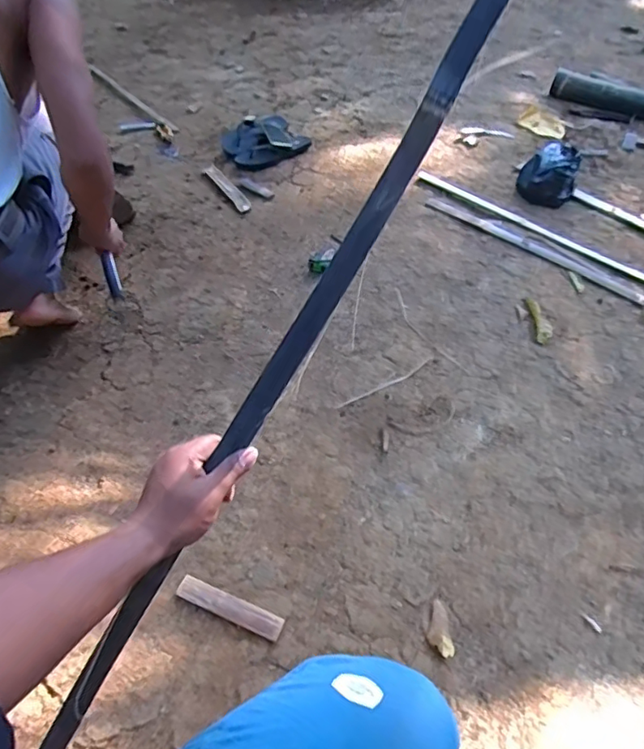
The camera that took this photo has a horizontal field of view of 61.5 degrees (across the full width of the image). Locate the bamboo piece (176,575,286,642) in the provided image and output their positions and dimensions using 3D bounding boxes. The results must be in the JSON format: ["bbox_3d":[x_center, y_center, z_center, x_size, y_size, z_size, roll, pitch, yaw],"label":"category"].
[{"bbox_3d":[-0.141,0.356,0.830,0.172,0.014,0.036,20,50,13],"label":"bamboo piece"}]

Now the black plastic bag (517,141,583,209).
[{"bbox_3d":[0.702,-0.624,1.671,0.166,0.110,0.193,19,50,13],"label":"black plastic bag"}]

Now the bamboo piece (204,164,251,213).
[{"bbox_3d":[-0.288,-0.569,1.646,0.051,0.008,0.267,-25,55,-23],"label":"bamboo piece"}]

